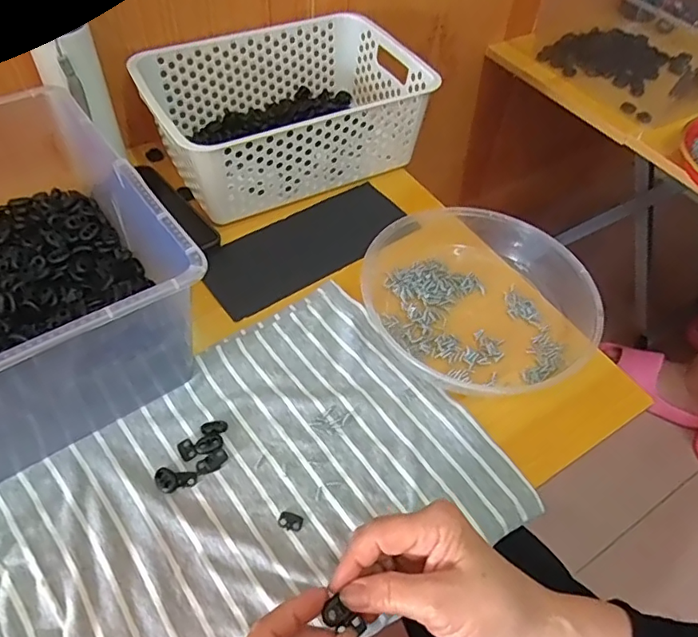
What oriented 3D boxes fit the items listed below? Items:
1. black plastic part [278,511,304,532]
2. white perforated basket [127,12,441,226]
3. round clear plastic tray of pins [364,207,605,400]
[{"bbox_3d":[-0.044,0.152,0.408,0.018,0.004,0.012,14,53,6],"label":"black plastic part"},{"bbox_3d":[-0.075,-0.248,0.654,0.309,0.105,0.215,-23,58,-21],"label":"white perforated basket"},{"bbox_3d":[0.128,-0.028,0.544,0.210,0.040,0.228,2,52,-3],"label":"round clear plastic tray of pins"}]

